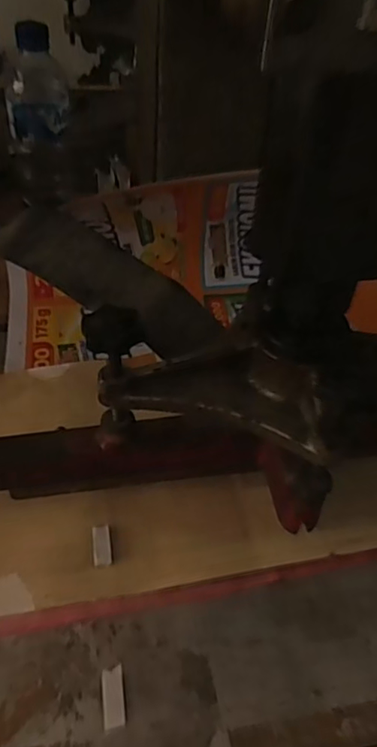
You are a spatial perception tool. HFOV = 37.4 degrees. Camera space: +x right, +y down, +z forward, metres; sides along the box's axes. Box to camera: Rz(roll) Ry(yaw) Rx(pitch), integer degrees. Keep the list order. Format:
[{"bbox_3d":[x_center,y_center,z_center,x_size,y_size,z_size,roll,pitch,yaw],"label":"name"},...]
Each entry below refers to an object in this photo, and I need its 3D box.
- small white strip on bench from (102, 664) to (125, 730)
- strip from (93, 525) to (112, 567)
[{"bbox_3d":[-0.044,0.192,0.330,0.013,0.005,0.031,-4,46,-9],"label":"small white strip on bench"},{"bbox_3d":[-0.060,0.121,0.390,0.012,0.007,0.026,-4,46,-9],"label":"strip"}]

